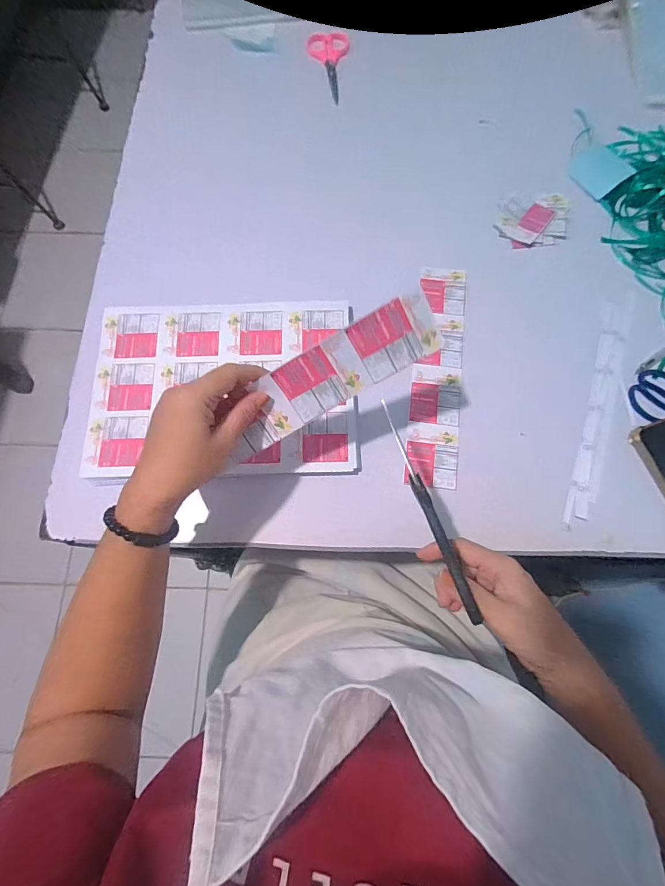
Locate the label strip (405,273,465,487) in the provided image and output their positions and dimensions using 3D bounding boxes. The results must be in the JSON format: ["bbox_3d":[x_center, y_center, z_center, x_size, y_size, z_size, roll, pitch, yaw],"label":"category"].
[{"bbox_3d":[0.126,-0.088,0.483,0.059,0.006,0.284,8,73,1],"label":"label strip"}]

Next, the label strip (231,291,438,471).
[{"bbox_3d":[-0.007,-0.054,0.347,0.207,0.011,0.056,-29,120,12],"label":"label strip"}]

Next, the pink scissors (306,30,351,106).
[{"bbox_3d":[-0.007,-0.594,0.631,0.065,0.011,0.139,1,74,0],"label":"pink scissors"}]

